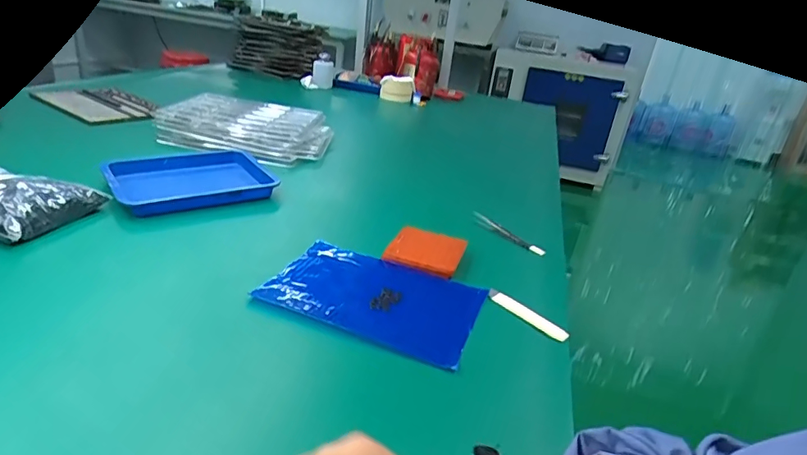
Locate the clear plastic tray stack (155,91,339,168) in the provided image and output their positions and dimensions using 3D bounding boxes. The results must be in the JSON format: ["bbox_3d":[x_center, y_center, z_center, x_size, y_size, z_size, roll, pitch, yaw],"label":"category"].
[{"bbox_3d":[-0.297,-0.202,0.964,0.306,0.055,0.232,10,25,4],"label":"clear plastic tray stack"}]

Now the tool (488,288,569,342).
[{"bbox_3d":[0.134,0.095,0.538,0.017,0.008,0.098,-14,33,-38],"label":"tool"}]

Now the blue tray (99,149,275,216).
[{"bbox_3d":[-0.318,-0.075,0.737,0.217,0.028,0.171,-12,32,-36],"label":"blue tray"}]

